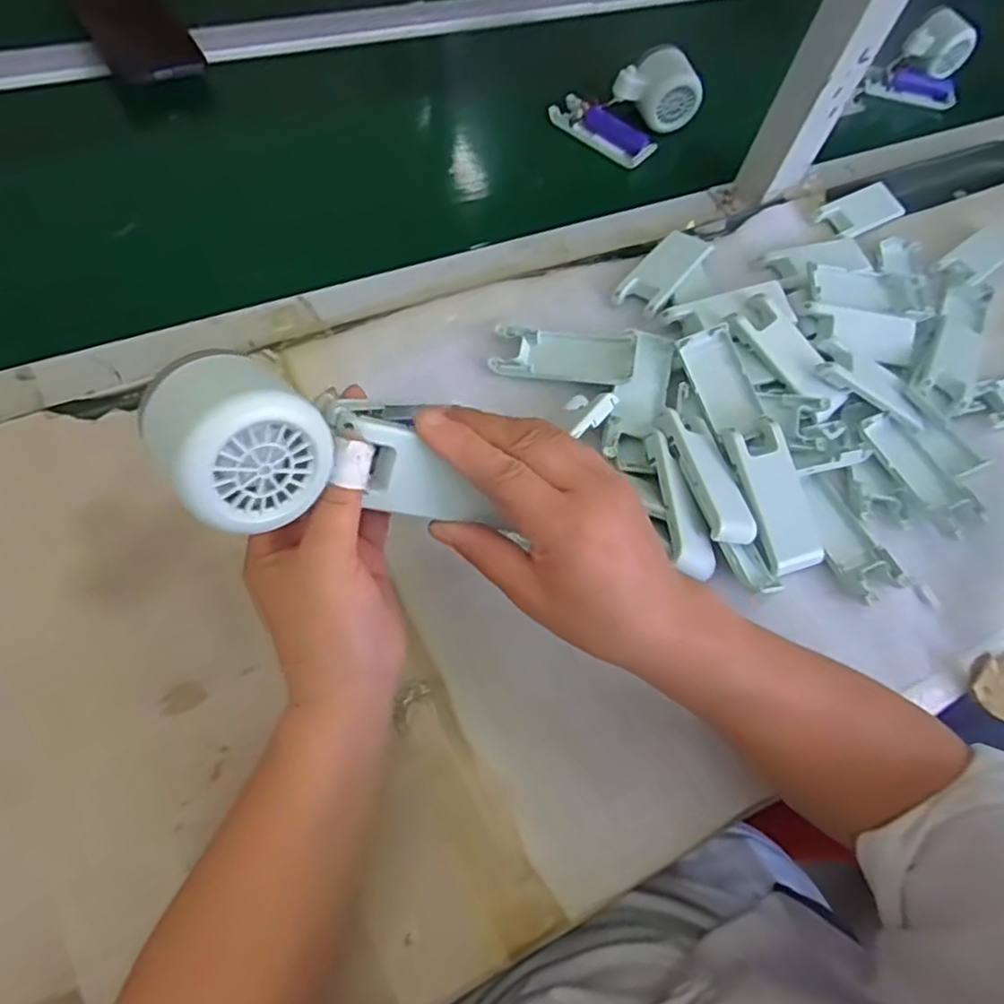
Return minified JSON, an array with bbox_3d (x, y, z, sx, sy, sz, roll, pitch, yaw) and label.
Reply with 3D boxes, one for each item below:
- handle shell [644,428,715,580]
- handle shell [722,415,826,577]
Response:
[{"bbox_3d":[0.112,0.000,0.423,0.029,0.015,0.101,-8,62,-9],"label":"handle shell"},{"bbox_3d":[0.180,-0.005,0.432,0.040,0.014,0.100,-18,84,-14],"label":"handle shell"}]

